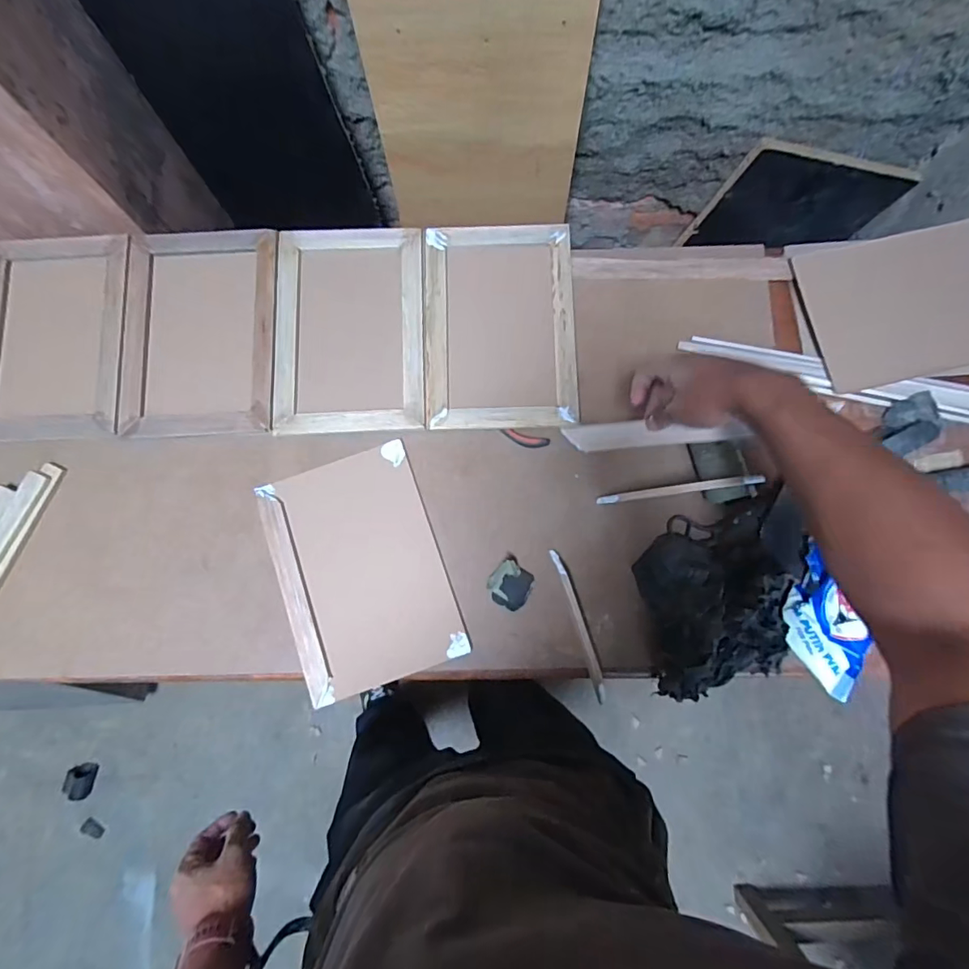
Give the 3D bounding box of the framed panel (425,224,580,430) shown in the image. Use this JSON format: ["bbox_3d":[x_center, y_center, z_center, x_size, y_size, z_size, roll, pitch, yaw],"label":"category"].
[{"bbox_3d":[0.022,-0.221,0.685,0.205,0.023,0.291,-1,83,0],"label":"framed panel"}]

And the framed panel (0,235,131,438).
[{"bbox_3d":[-0.608,-0.210,0.684,0.207,0.015,0.289,-3,83,-1],"label":"framed panel"}]

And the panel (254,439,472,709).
[{"bbox_3d":[-0.161,0.110,0.647,0.204,0.024,0.290,-19,83,-3],"label":"panel"}]

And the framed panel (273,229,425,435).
[{"bbox_3d":[-0.187,-0.220,0.690,0.204,0.021,0.300,-2,83,-1],"label":"framed panel"}]

